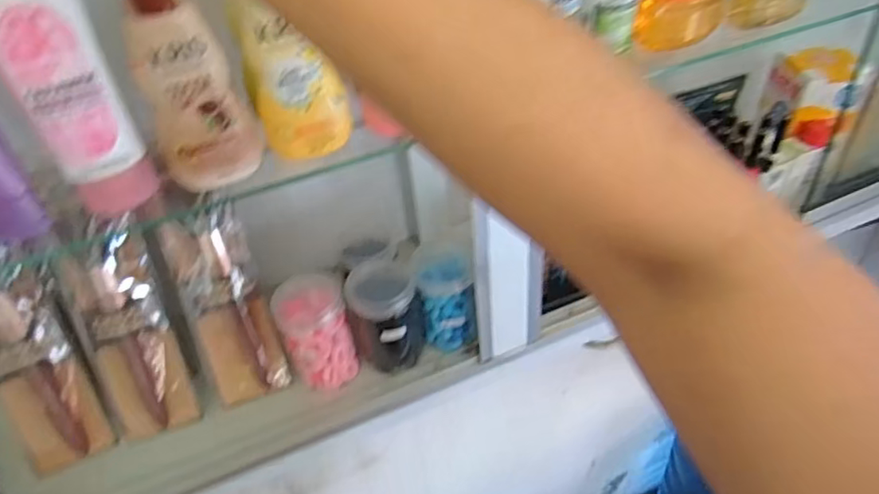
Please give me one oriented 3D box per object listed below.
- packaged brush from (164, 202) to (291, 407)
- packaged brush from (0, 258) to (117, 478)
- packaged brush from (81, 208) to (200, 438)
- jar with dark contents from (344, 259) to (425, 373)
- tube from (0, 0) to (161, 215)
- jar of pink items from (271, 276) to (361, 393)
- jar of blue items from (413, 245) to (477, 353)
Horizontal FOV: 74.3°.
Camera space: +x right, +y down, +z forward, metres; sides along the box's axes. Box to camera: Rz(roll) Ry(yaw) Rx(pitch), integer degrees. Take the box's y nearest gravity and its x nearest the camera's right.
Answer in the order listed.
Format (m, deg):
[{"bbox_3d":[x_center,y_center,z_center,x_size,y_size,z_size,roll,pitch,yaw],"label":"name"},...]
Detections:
[{"bbox_3d":[-0.171,0.047,0.473,0.055,0.159,0.021,-17,16,-12],"label":"packaged brush"},{"bbox_3d":[-0.304,0.094,0.435,0.064,0.155,0.025,-13,16,-8],"label":"packaged brush"},{"bbox_3d":[-0.241,0.064,0.458,0.059,0.177,0.015,-8,13,-2],"label":"packaged brush"},{"bbox_3d":[-0.044,0.060,0.489,0.059,0.090,0.054,-4,40,3],"label":"jar with dark contents"},{"bbox_3d":[-0.200,-0.088,0.309,0.053,0.160,0.027,-21,42,-17],"label":"tube"},{"bbox_3d":[-0.101,0.071,0.485,0.053,0.081,0.052,-20,41,-16],"label":"jar of pink items"},{"bbox_3d":[0.006,0.045,0.503,0.045,0.084,0.047,-4,40,3],"label":"jar of blue items"}]

